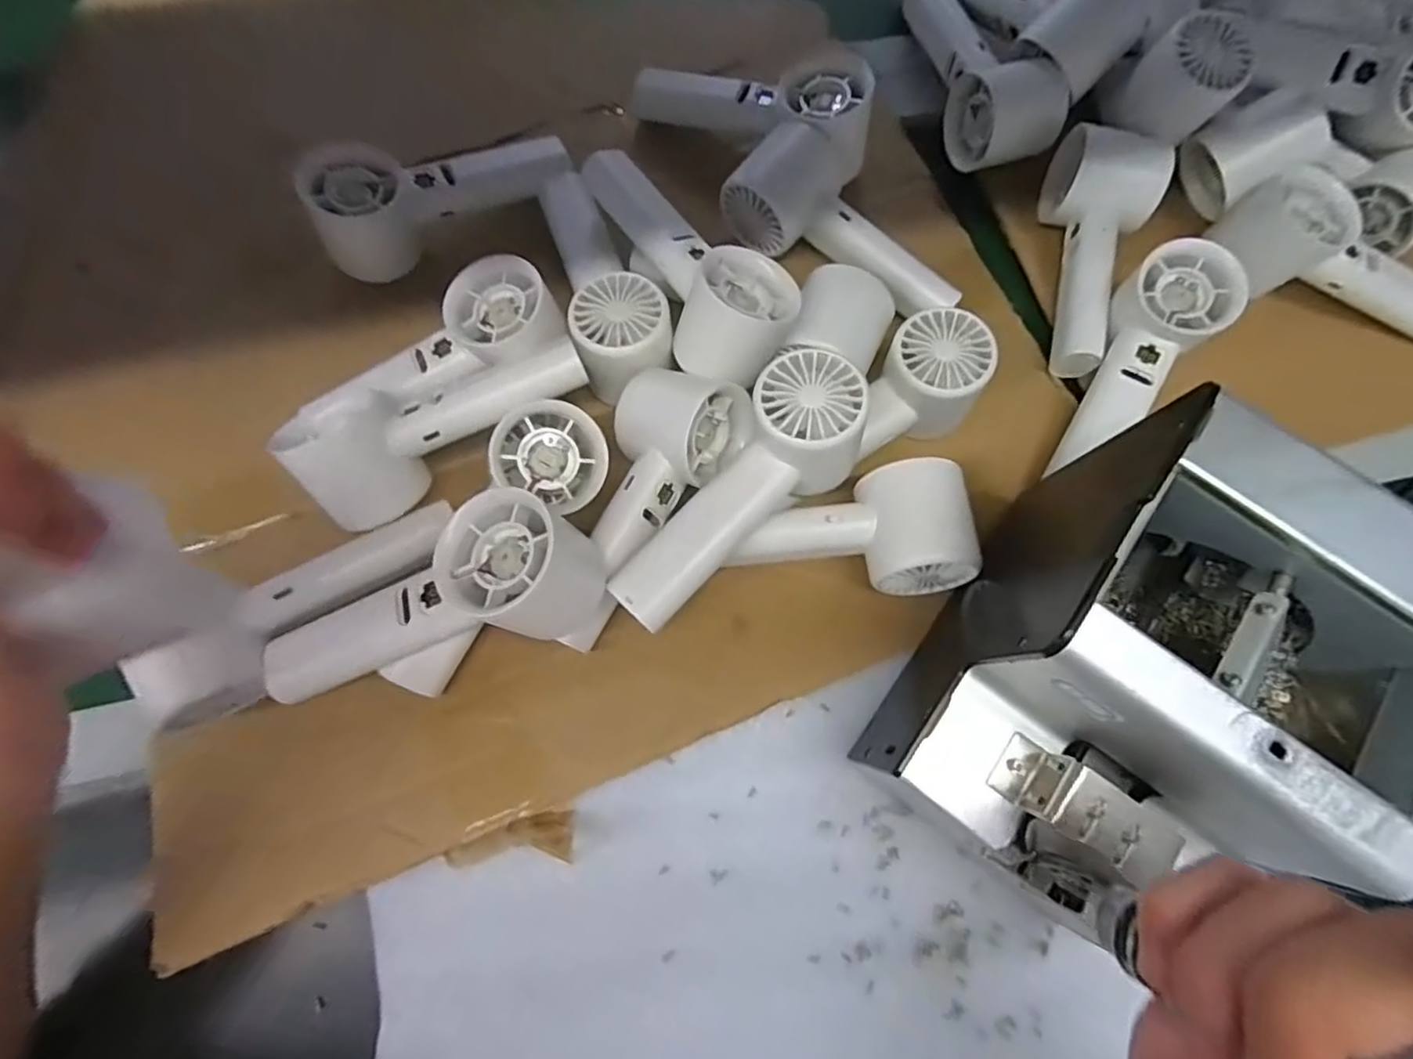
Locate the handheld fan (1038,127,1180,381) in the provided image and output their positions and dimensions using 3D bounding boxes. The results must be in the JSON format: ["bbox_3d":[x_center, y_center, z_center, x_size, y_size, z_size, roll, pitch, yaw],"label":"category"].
[{"bbox_3d":[0.244,-0.175,0.399,0.059,0.054,0.165,13,84,3],"label":"handheld fan"}]

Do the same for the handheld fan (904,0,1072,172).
[{"bbox_3d":[0.186,-0.323,0.434,0.057,0.061,0.152,-13,74,-7],"label":"handheld fan"}]

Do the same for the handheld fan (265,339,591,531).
[{"bbox_3d":[-0.140,-0.063,0.332,0.154,0.048,0.062,-28,76,-11],"label":"handheld fan"}]

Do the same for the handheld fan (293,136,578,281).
[{"bbox_3d":[-0.163,-0.213,0.390,0.158,0.052,0.050,-29,76,-11],"label":"handheld fan"}]

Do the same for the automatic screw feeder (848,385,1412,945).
[{"bbox_3d":[0.177,0.070,0.264,0.136,0.147,0.169,35,74,8],"label":"automatic screw feeder"}]

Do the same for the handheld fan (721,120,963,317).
[{"bbox_3d":[0.085,-0.180,0.393,0.147,0.052,0.064,43,75,10],"label":"handheld fan"}]

